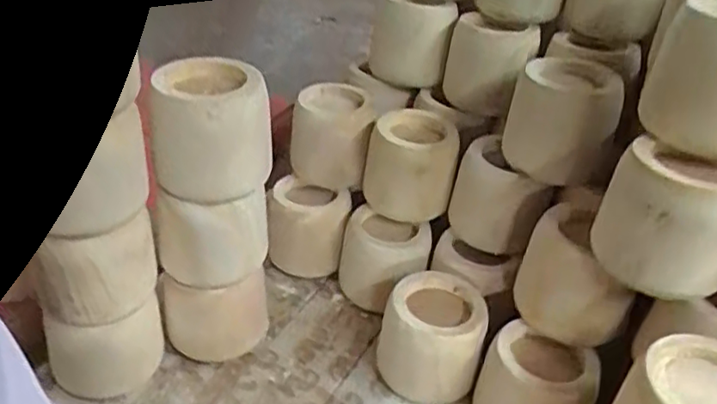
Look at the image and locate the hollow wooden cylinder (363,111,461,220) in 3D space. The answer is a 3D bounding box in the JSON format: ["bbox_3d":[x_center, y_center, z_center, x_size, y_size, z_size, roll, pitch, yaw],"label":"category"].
[{"bbox_3d":[0.083,-0.061,0.999,0.144,0.125,0.140,9,34,6],"label":"hollow wooden cylinder"}]

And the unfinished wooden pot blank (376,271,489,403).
[{"bbox_3d":[0.103,0.183,0.856,0.134,0.135,0.125,12,35,11],"label":"unfinished wooden pot blank"}]

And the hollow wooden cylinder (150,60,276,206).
[{"bbox_3d":[-0.180,-0.091,0.744,0.135,0.126,0.134,-5,36,-15],"label":"hollow wooden cylinder"}]

